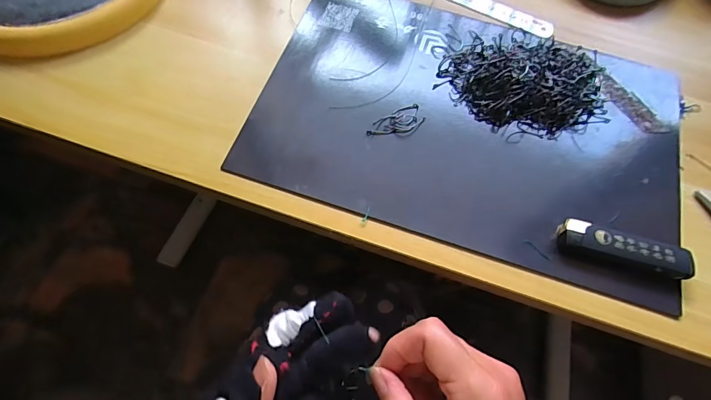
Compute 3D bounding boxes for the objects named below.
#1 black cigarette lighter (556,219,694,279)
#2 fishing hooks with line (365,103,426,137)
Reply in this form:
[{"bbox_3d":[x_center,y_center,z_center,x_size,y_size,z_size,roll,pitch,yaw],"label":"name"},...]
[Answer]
[{"bbox_3d":[0.167,0.030,0.256,0.078,0.012,0.025,17,67,4],"label":"black cigarette lighter"},{"bbox_3d":[0.031,-0.054,0.293,0.043,0.004,0.020,-27,70,-14],"label":"fishing hooks with line"}]

